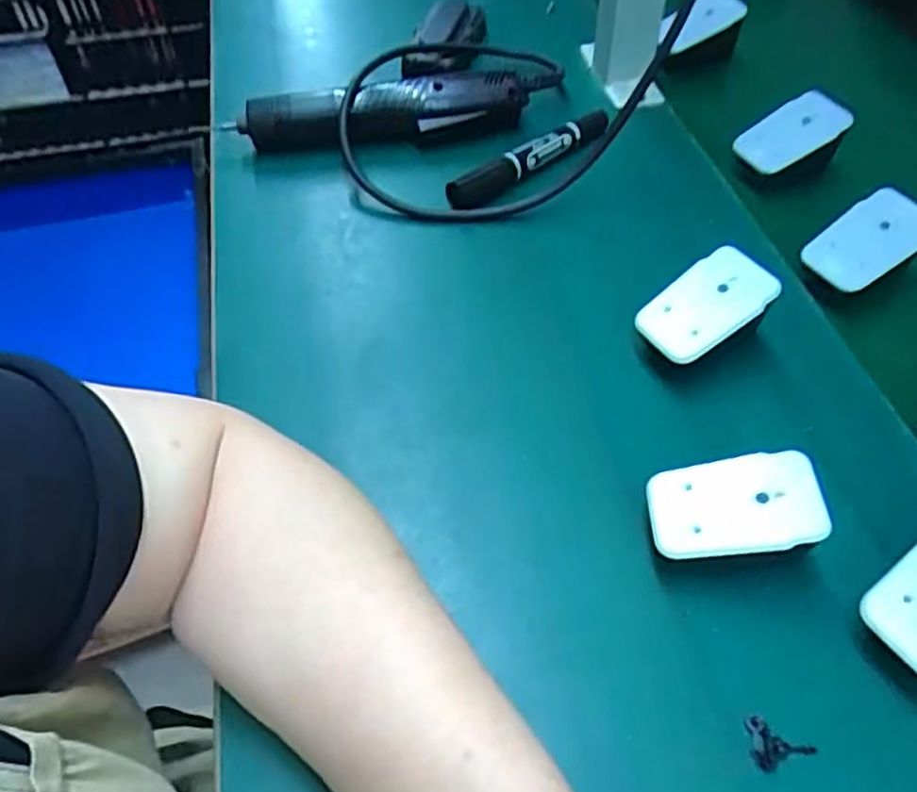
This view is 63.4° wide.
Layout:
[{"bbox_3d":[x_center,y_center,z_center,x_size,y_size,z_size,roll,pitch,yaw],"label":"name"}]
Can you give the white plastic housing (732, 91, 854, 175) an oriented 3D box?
[{"bbox_3d":[0.222,-0.176,0.496,0.071,0.009,0.038,-29,63,4],"label":"white plastic housing"}]

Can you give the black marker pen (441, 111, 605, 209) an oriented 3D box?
[{"bbox_3d":[0.050,-0.162,0.511,0.135,0.022,0.019,-31,57,-20],"label":"black marker pen"}]

